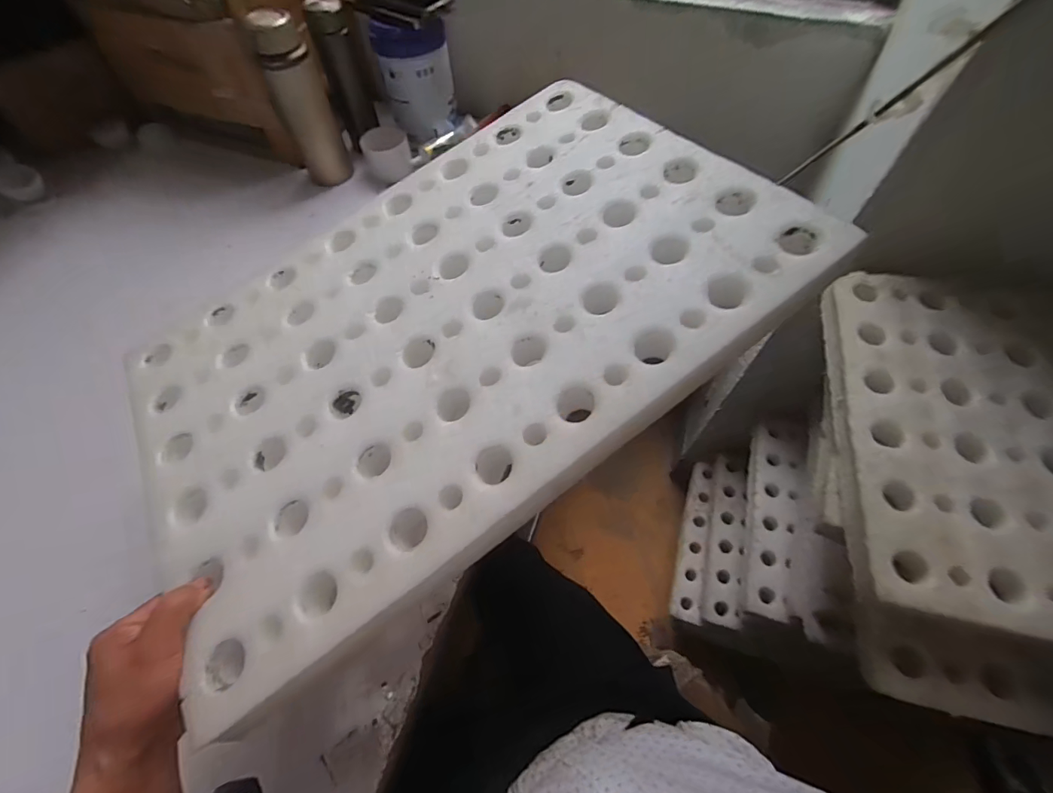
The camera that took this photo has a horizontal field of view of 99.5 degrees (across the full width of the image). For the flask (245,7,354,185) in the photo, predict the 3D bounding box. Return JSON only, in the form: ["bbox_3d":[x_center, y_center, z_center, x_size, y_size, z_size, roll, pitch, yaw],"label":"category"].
[{"bbox_3d":[-0.364,-0.478,0.734,0.075,0.240,0.059,-23,62,-12],"label":"flask"}]

